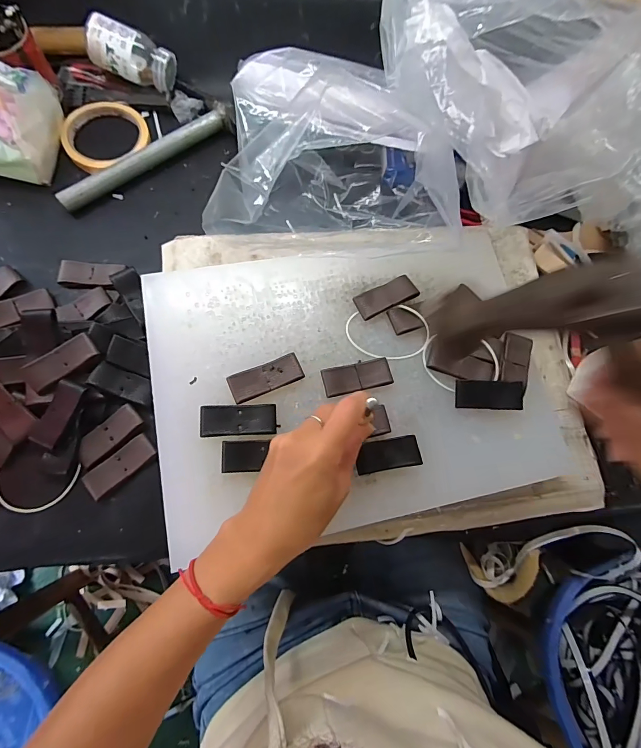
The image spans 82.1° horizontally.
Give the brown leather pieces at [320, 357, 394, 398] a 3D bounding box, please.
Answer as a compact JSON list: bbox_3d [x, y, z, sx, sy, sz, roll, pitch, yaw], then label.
[{"bbox_3d":[0.033,0.003,0.336,0.062,0.007,0.025,-12,77,-9],"label":"brown leather pieces"}]

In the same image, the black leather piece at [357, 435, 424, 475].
[{"bbox_3d":[0.059,0.069,0.318,0.055,0.008,0.026,-8,76,-8],"label":"black leather piece"}]

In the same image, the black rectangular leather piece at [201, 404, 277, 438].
[{"bbox_3d":[-0.069,0.039,0.311,0.062,0.005,0.026,-3,75,-7],"label":"black rectangular leather piece"}]

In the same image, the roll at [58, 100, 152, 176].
[{"bbox_3d":[-0.249,-0.277,0.427,0.090,0.018,0.091,2,75,-6],"label":"roll"}]

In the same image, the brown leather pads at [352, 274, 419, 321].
[{"bbox_3d":[0.064,-0.075,0.360,0.062,0.008,0.026,-25,79,-12],"label":"brown leather pads"}]

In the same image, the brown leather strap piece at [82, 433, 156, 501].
[{"bbox_3d":[-0.181,0.083,0.331,0.061,0.004,0.025,-40,82,-14],"label":"brown leather strap piece"}]

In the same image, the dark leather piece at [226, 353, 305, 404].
[{"bbox_3d":[-0.048,0.003,0.325,0.063,0.009,0.026,-22,78,-11],"label":"dark leather piece"}]

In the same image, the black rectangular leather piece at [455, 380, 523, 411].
[{"bbox_3d":[0.156,0.019,0.342,0.061,0.009,0.027,4,75,-5],"label":"black rectangular leather piece"}]

